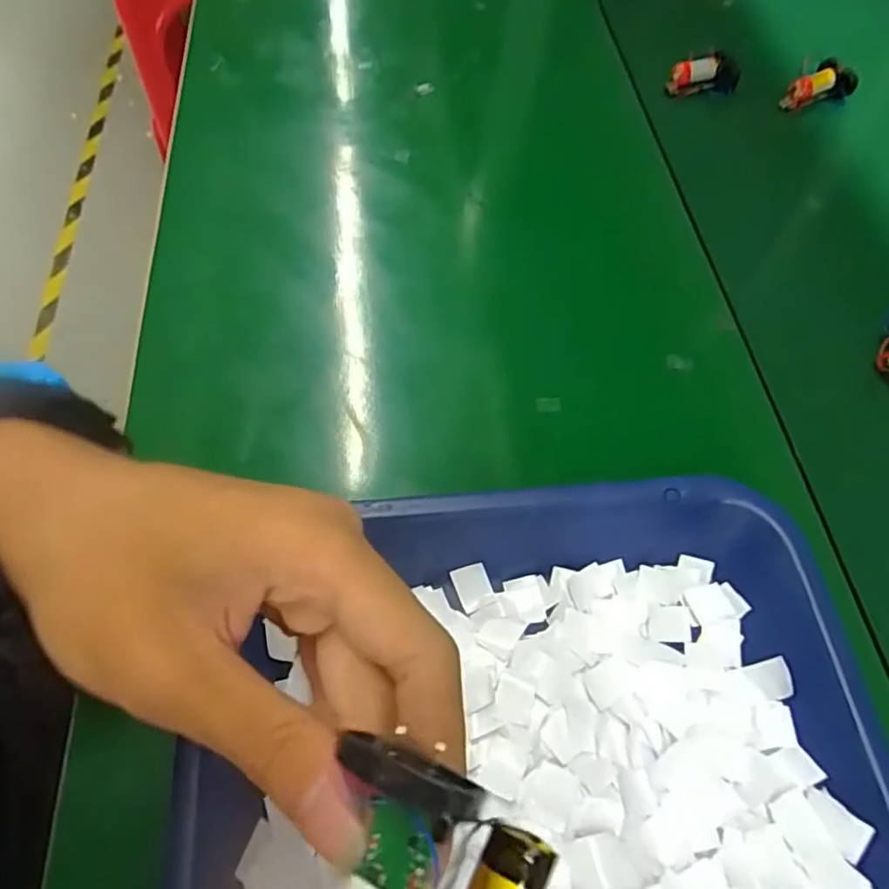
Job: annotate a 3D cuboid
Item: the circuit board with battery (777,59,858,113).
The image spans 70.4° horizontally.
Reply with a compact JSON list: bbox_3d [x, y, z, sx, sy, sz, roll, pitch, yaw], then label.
[{"bbox_3d":[0.279,-0.265,0.468,0.055,0.023,0.021,-28,64,-13],"label":"circuit board with battery"}]

